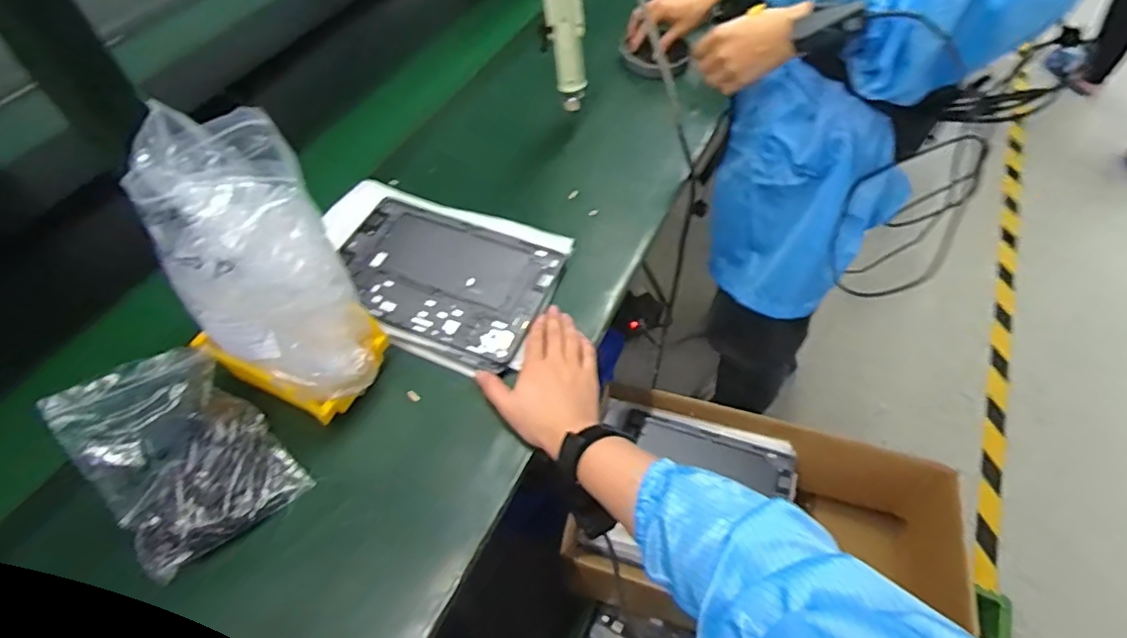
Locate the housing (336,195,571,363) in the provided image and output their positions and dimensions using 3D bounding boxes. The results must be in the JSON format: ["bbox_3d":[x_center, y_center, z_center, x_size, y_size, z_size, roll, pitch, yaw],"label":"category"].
[{"bbox_3d":[-0.143,-0.053,0.666,0.253,0.017,0.169,19,57,16],"label":"housing"}]

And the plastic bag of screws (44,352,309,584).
[{"bbox_3d":[-0.335,0.121,0.497,0.135,0.122,0.139,-39,61,-23],"label":"plastic bag of screws"}]

